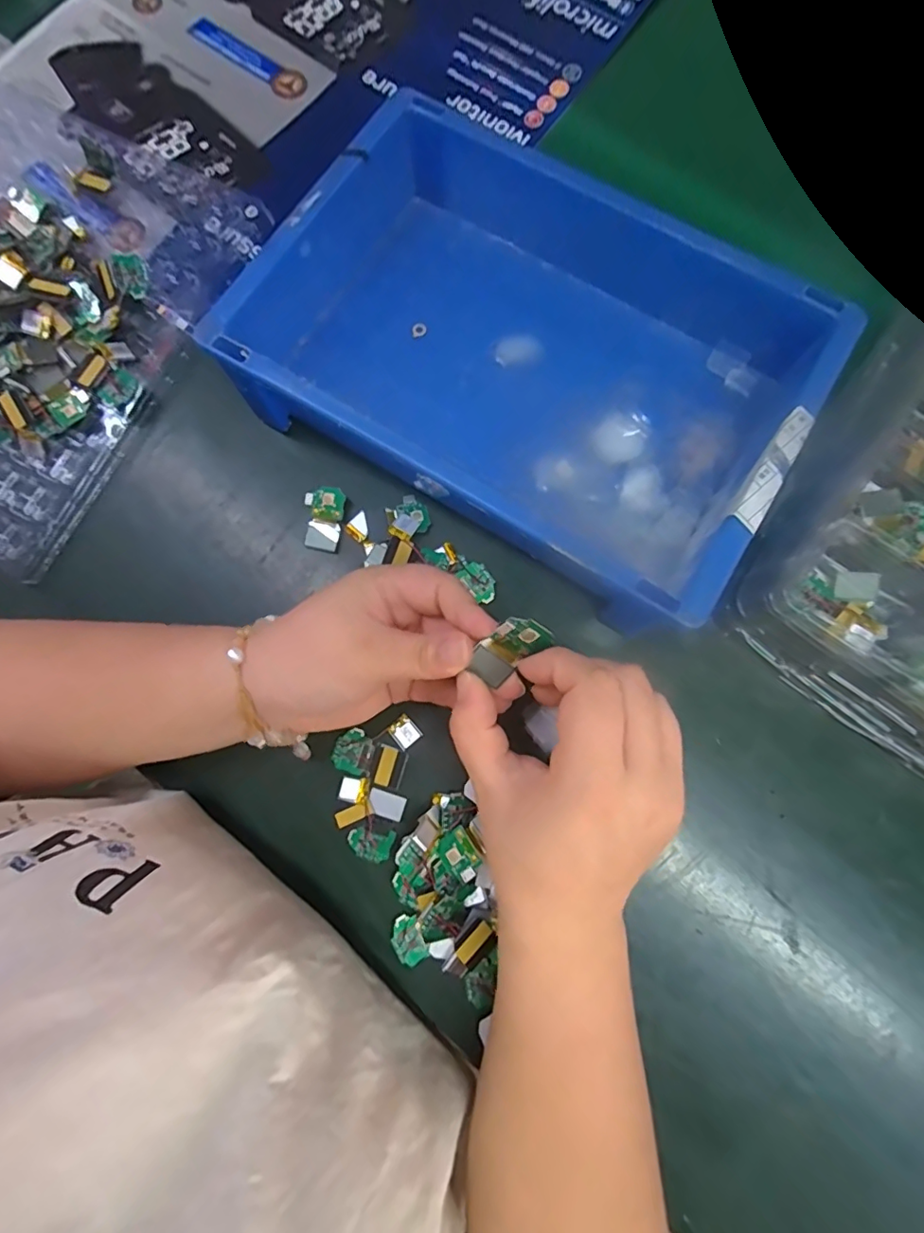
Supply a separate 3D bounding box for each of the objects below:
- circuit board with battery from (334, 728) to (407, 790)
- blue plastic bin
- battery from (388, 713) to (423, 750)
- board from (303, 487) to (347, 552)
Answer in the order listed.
[{"bbox_3d":[-0.054,0.084,0.308,0.042,0.004,0.025,27,82,6],"label":"circuit board with battery"},{"bbox_3d":[0.040,-0.154,0.315,0.303,0.071,0.216,31,82,6],"label":"blue plastic bin"},{"bbox_3d":[-0.033,0.068,0.312,0.014,0.004,0.017,-39,81,-5],"label":"battery"},{"bbox_3d":[-0.087,-0.061,0.331,0.024,0.010,0.038,7,80,3],"label":"board"}]

